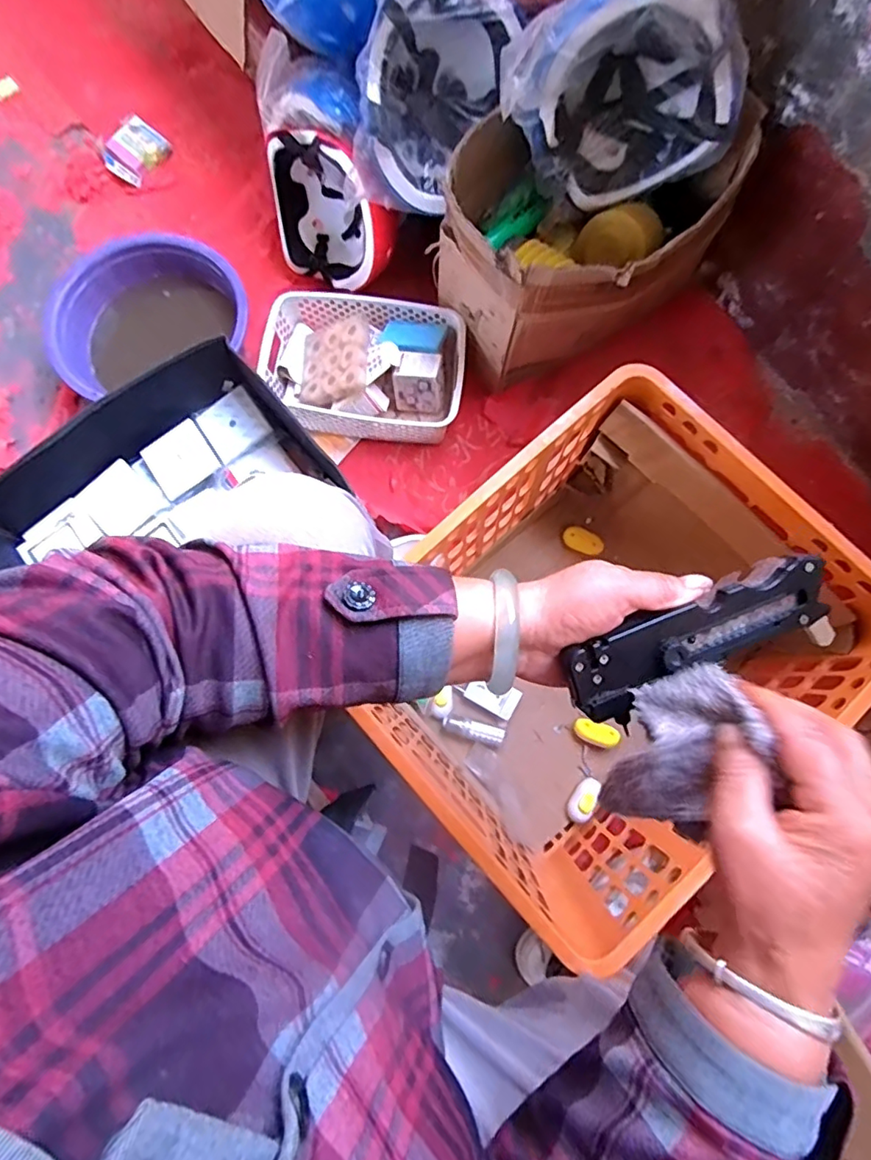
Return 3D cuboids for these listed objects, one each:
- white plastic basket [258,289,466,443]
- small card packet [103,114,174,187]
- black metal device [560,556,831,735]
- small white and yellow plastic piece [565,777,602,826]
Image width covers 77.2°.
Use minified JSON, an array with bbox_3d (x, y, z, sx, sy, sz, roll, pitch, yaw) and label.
[{"bbox_3d":[-0.108,-0.329,0.843,0.296,0.088,0.208,3,79,2],"label":"white plastic basket"},{"bbox_3d":[-0.545,-0.780,0.988,0.087,0.019,0.106,40,91,-10],"label":"small card packet"},{"bbox_3d":[0.153,0.033,0.318,0.160,0.024,0.047,-23,77,-7],"label":"black metal device"},{"bbox_3d":[0.200,0.297,0.734,0.031,0.025,0.061,30,81,7],"label":"small white and yellow plastic piece"}]

